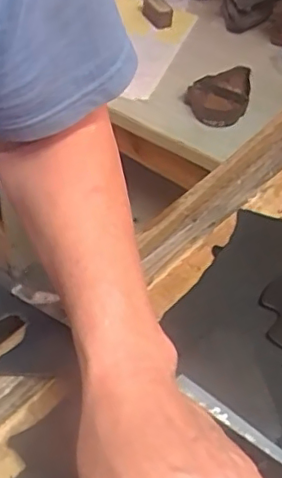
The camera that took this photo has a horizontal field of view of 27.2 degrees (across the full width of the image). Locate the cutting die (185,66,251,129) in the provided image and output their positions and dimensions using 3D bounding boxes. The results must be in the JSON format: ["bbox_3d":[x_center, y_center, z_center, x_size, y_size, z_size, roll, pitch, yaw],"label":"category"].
[{"bbox_3d":[0.135,-0.253,1.019,0.102,0.025,0.174,16,47,7],"label":"cutting die"}]

